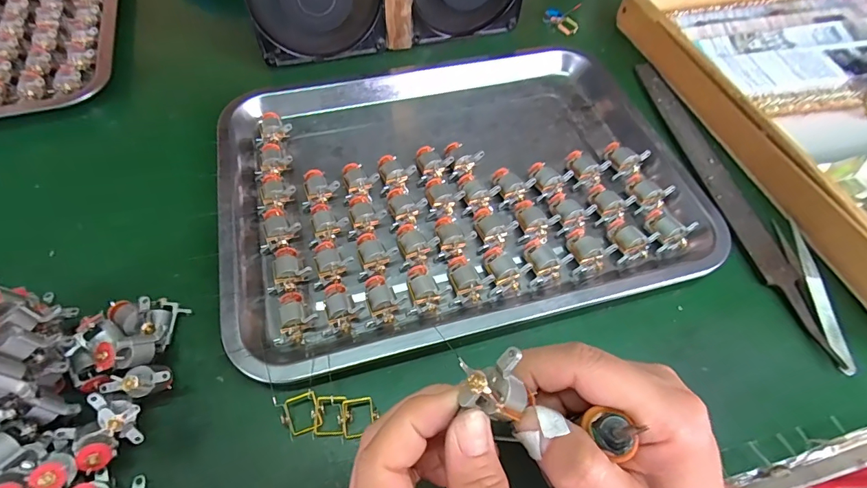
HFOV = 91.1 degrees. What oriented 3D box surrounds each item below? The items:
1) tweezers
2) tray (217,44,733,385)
[{"bbox_3d":[0.263,0.029,0.294,0.018,0.013,0.115,8,59,2],"label":"tweezers"},{"bbox_3d":[0.013,-0.063,0.345,0.344,0.028,0.281,-12,61,-10],"label":"tray"}]

